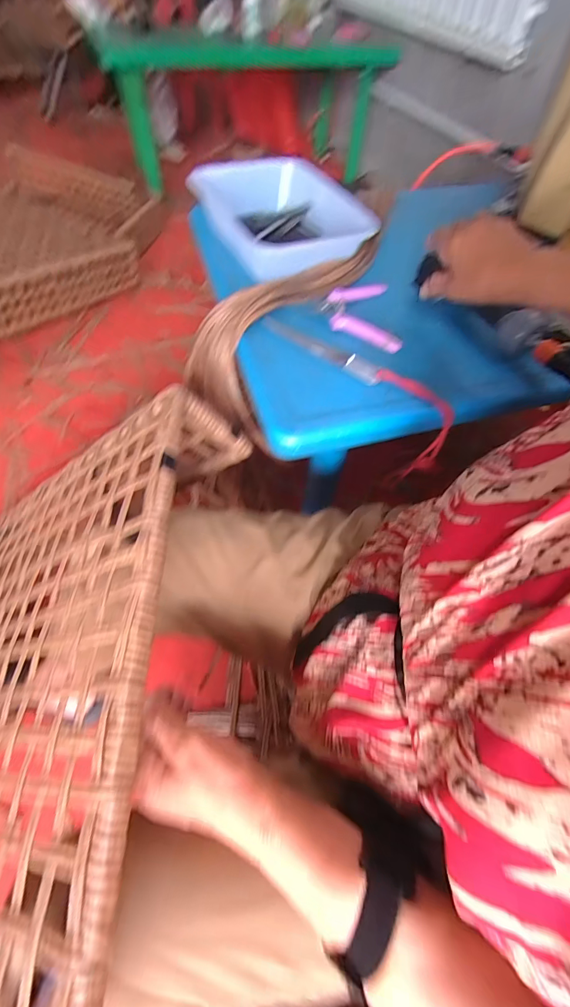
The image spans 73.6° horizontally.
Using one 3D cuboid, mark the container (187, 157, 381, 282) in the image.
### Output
[{"bbox_3d":[-0.004,-0.474,0.634,0.226,0.068,0.295,-22,63,-17],"label":"container"}]

